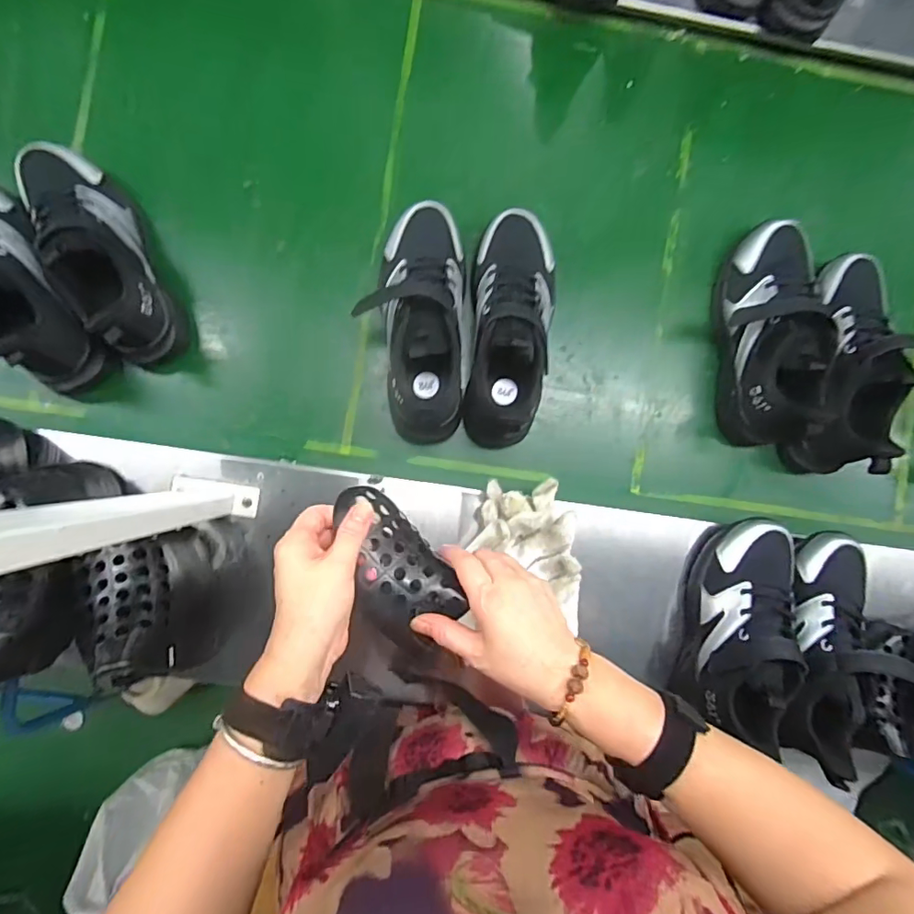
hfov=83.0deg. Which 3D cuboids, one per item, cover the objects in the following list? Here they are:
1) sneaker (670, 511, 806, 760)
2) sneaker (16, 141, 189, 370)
[{"bbox_3d":[0.295,0.170,0.523,0.091,0.085,0.216,15,74,-5],"label":"sneaker"},{"bbox_3d":[-0.358,-0.211,0.510,0.082,0.110,0.233,-29,93,-3],"label":"sneaker"}]

